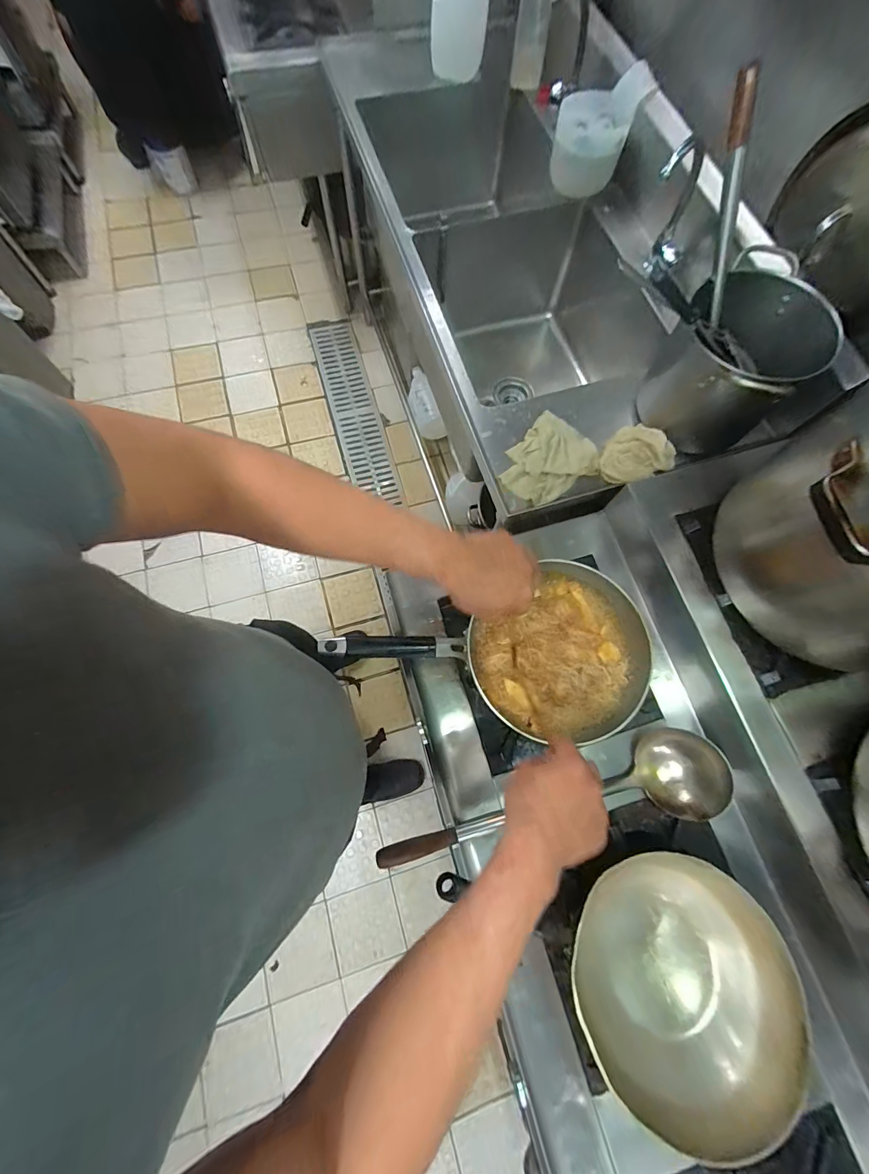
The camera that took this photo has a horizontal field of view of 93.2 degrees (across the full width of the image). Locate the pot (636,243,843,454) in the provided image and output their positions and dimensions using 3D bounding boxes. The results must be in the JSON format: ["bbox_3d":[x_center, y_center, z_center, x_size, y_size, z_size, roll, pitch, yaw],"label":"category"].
[{"bbox_3d":[0.531,-0.394,0.748,0.234,0.203,0.291,42,76,10],"label":"pot"}]

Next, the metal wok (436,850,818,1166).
[{"bbox_3d":[0.319,0.522,0.553,0.270,0.121,0.283,-2,73,-3],"label":"metal wok"}]

